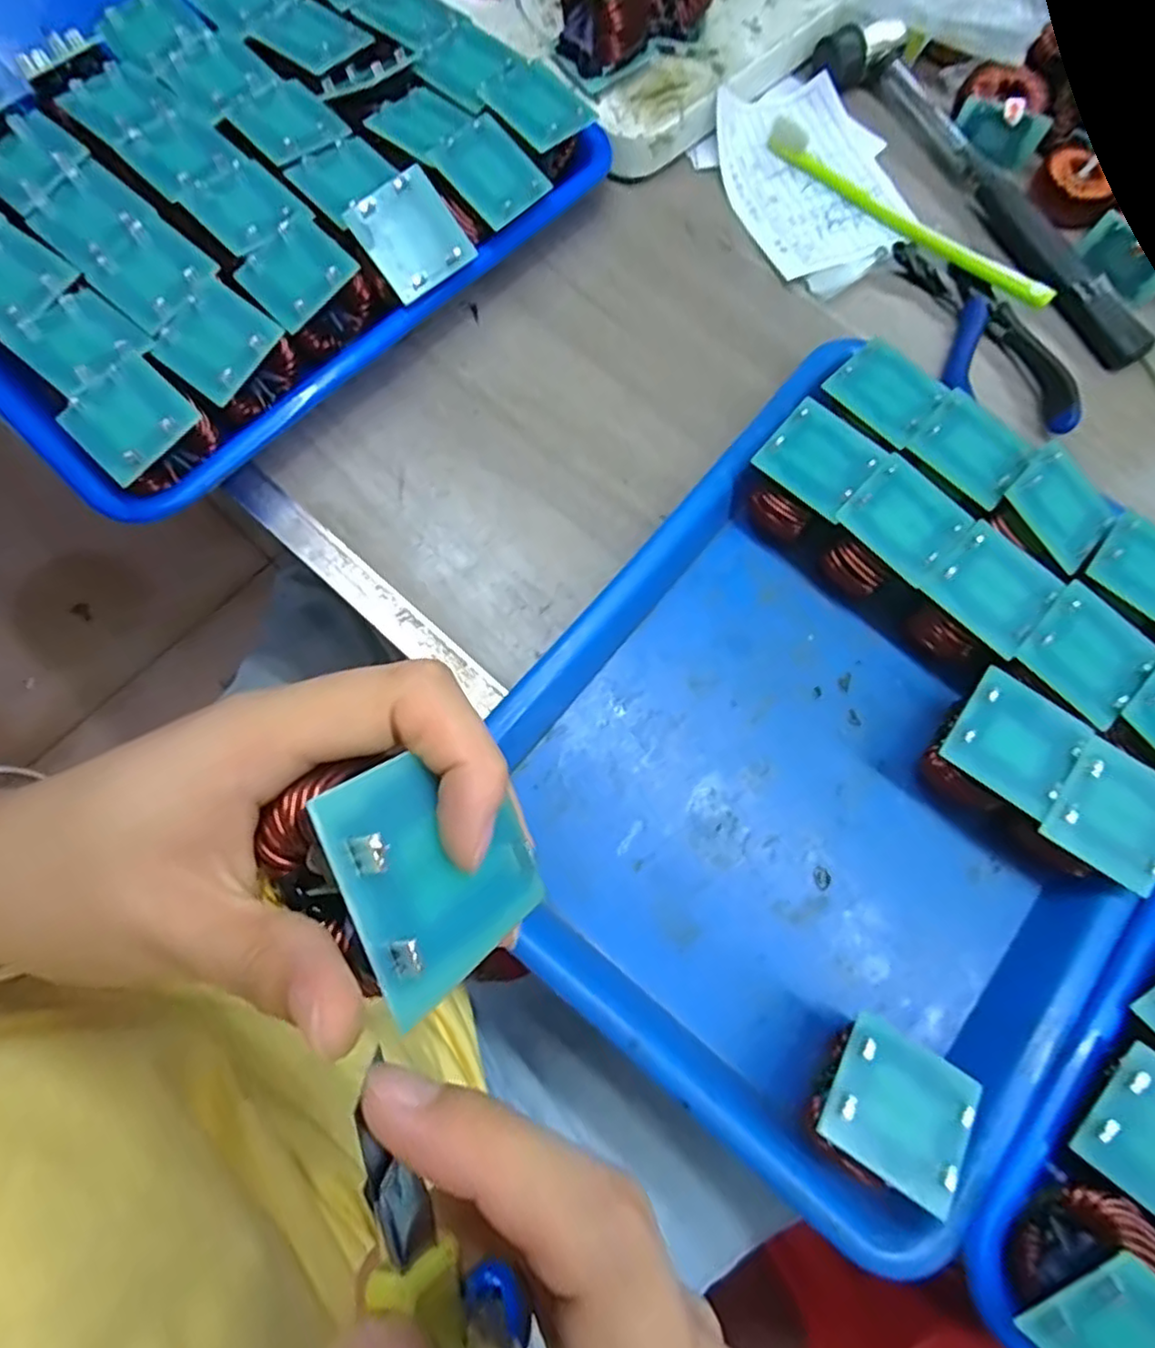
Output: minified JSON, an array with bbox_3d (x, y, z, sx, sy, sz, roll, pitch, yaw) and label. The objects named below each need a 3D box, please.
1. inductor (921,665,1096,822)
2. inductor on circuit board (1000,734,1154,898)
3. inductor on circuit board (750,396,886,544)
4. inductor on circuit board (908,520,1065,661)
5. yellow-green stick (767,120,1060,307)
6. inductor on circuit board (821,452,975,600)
[{"bbox_3d":[0.172,0.032,0.286,0.048,0.048,0.045,36,76,8],"label":"inductor"},{"bbox_3d":[0.210,0.059,0.277,0.047,0.049,0.044,32,76,7],"label":"inductor on circuit board"},{"bbox_3d":[0.107,-0.091,0.319,0.047,0.049,0.047,38,76,8],"label":"inductor on circuit board"},{"bbox_3d":[0.175,-0.031,0.302,0.046,0.043,0.050,43,77,9],"label":"inductor on circuit board"},{"bbox_3d":[0.186,-0.262,0.384,0.186,0.019,0.017,42,77,9],"label":"yellow-green stick"},{"bbox_3d":[0.142,-0.061,0.312,0.046,0.049,0.050,42,77,9],"label":"inductor on circuit board"}]

